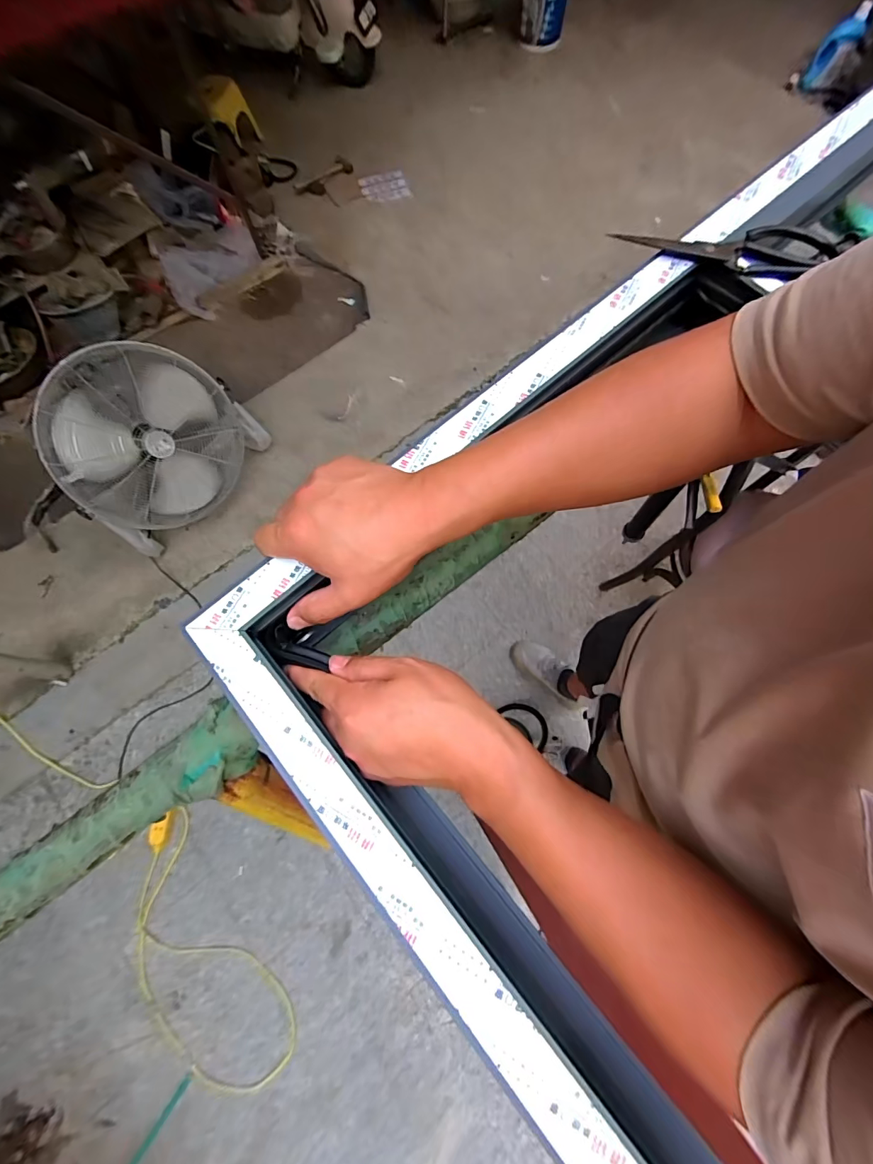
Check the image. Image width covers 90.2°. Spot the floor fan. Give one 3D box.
[{"bbox_3d":[-0.922,-0.455,1.428,0.331,0.441,0.618,43,78,15],"label":"floor fan"}]

